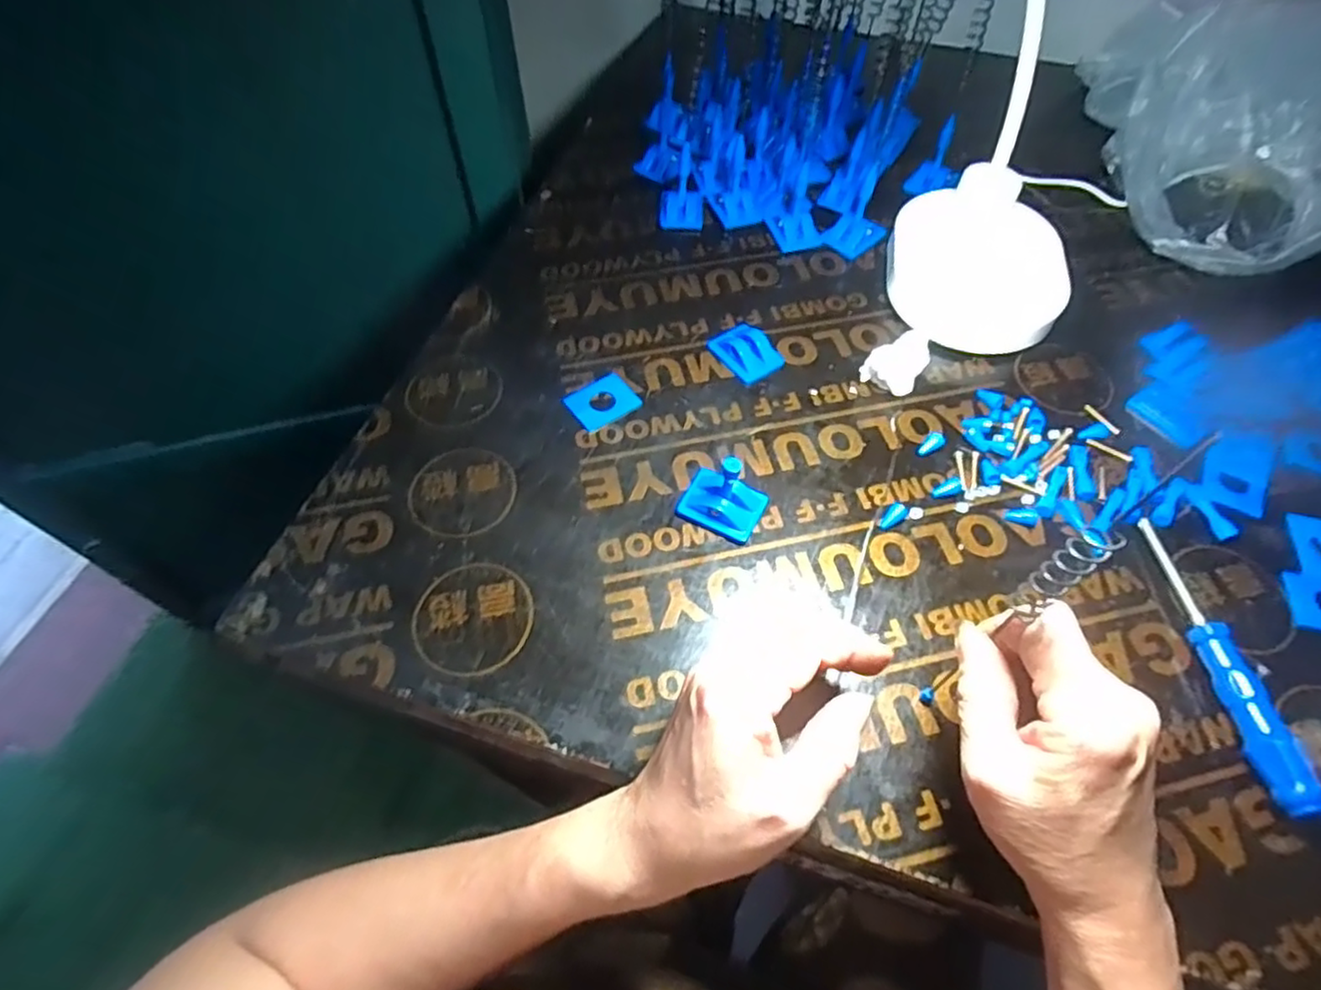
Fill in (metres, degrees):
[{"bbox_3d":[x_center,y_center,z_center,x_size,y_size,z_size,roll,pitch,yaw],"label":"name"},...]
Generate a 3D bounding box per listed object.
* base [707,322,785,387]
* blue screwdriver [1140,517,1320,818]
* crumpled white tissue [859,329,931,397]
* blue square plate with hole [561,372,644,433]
[{"bbox_3d":[0.059,-0.097,0.453,0.037,0.010,0.044,-31,62,-18],"label":"base"},{"bbox_3d":[0.282,0.079,0.336,0.016,0.020,0.152,-3,57,-1],"label":"blue screwdriver"},{"bbox_3d":[0.155,-0.087,0.434,0.033,0.028,0.035,31,63,19],"label":"crumpled white tissue"},{"bbox_3d":[-0.038,-0.062,0.431,0.043,0.004,0.035,-34,63,-19],"label":"blue square plate with hole"}]

